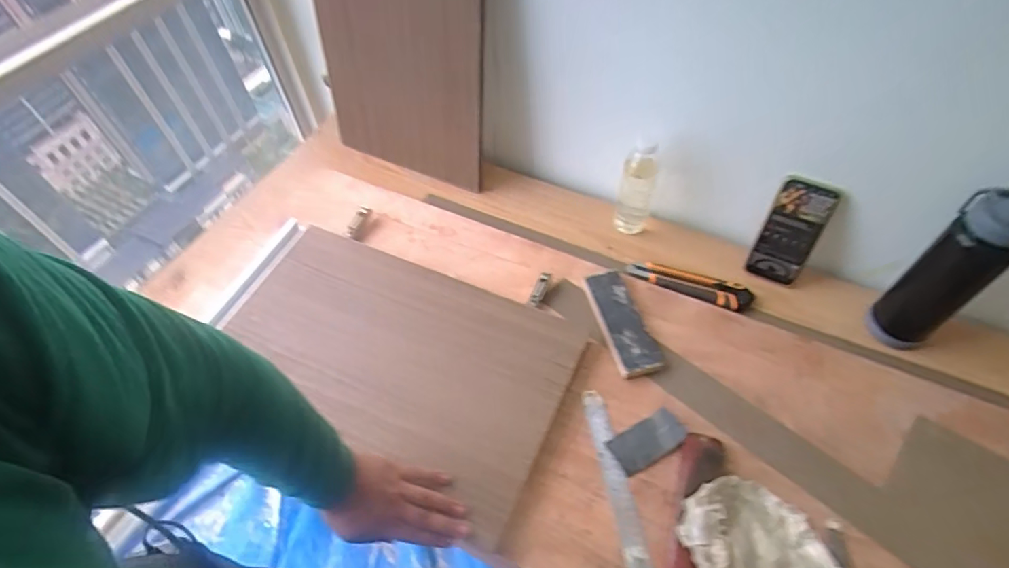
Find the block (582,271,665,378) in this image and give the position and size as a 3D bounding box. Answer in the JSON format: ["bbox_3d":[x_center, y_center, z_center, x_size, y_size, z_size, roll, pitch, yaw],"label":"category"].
[{"bbox_3d":[0.172,0.052,0.797,0.069,0.025,0.182,-13,55,-7],"label":"block"}]

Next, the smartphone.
[{"bbox_3d":[0.439,-0.080,0.814,0.078,0.167,0.019,22,36,17],"label":"smartphone"}]

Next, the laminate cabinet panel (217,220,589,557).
[{"bbox_3d":[-0.173,0.080,0.782,0.552,0.027,0.282,26,60,19],"label":"laminate cabinet panel"}]

